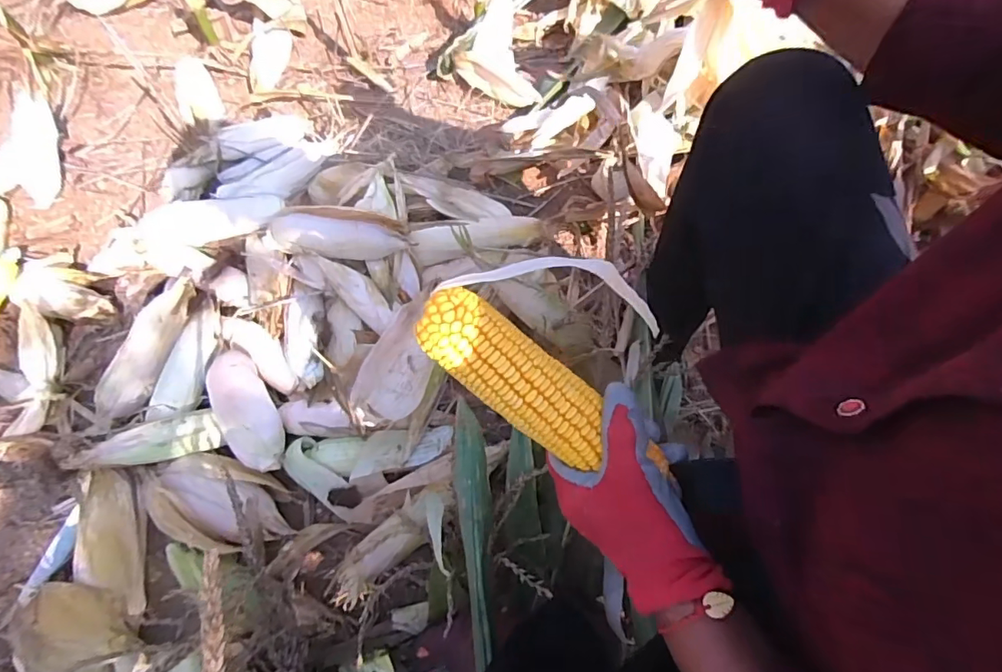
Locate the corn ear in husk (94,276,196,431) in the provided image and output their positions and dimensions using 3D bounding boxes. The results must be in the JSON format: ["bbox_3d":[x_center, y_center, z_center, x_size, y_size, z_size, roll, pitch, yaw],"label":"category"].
[{"bbox_3d":[-0.531,0.030,0.776,0.077,0.075,0.240,32,73,14],"label":"corn ear in husk"}]

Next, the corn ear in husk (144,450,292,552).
[{"bbox_3d":[-0.366,0.212,0.655,0.217,0.063,0.105,14,70,8],"label":"corn ear in husk"}]

